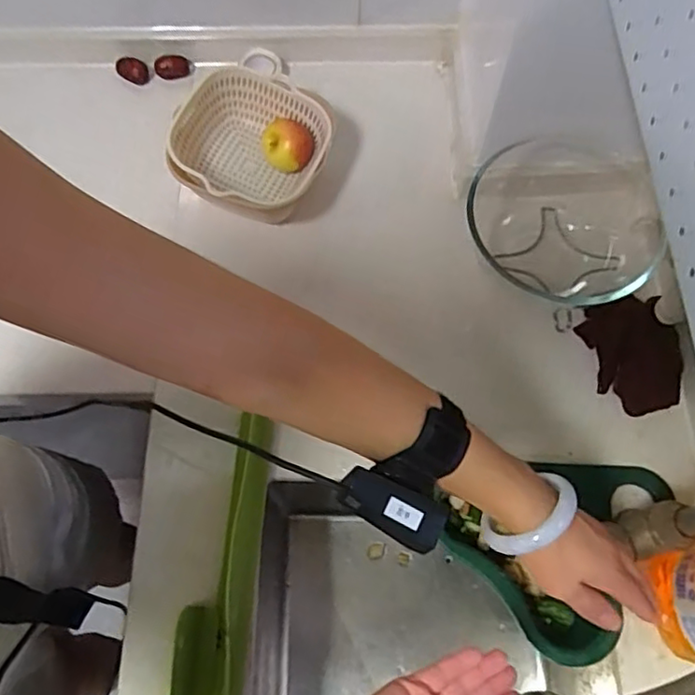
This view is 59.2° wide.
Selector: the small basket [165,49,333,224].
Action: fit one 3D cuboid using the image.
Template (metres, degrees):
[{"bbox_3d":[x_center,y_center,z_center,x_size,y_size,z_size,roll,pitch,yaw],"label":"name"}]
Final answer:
[{"bbox_3d":[-0.118,-0.239,0.758,0.180,0.083,0.172,19,69,7],"label":"small basket"}]

